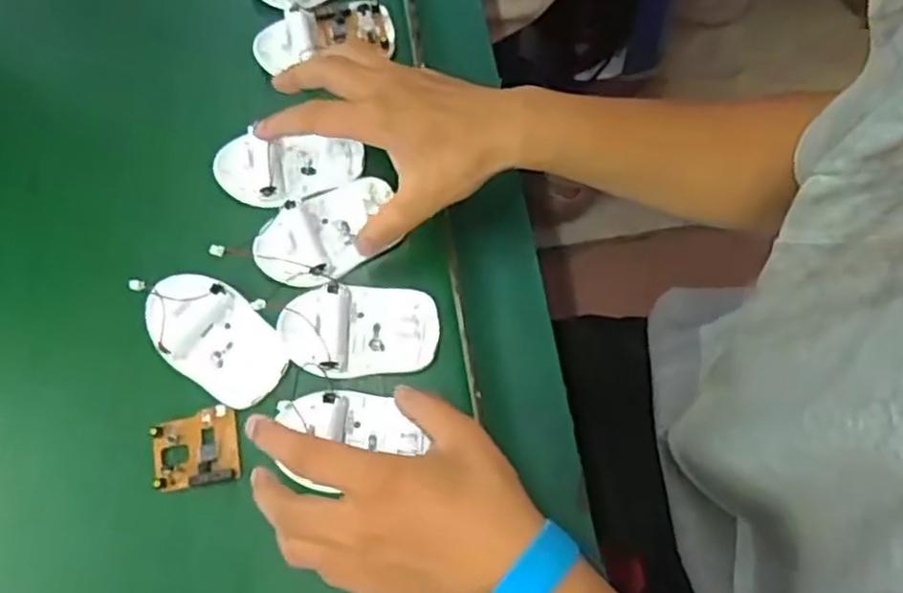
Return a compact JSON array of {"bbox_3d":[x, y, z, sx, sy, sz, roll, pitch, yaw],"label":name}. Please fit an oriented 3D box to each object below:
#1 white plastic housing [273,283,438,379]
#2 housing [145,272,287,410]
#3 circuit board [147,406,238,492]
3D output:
[{"bbox_3d":[-0.058,0.019,0.435,0.096,0.013,0.056,-2,72,1],"label":"white plastic housing"},{"bbox_3d":[-0.147,0.024,0.435,0.096,0.017,0.056,35,77,12],"label":"housing"},{"bbox_3d":[-0.153,0.092,0.422,0.050,0.005,0.045,-10,72,-2],"label":"circuit board"}]

